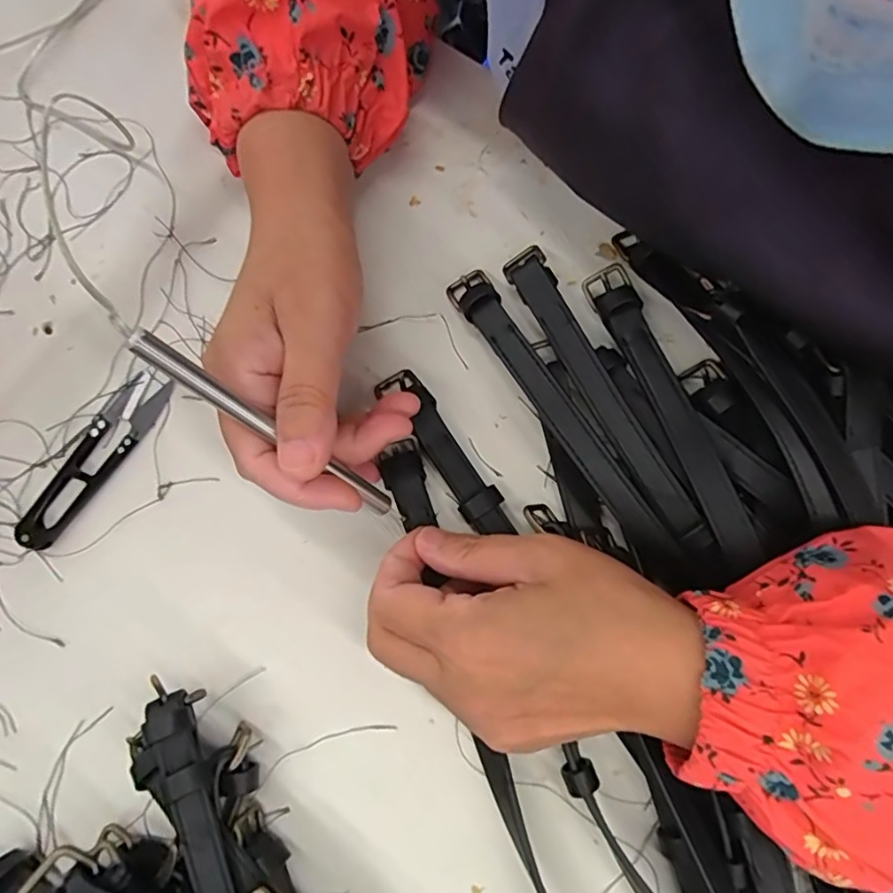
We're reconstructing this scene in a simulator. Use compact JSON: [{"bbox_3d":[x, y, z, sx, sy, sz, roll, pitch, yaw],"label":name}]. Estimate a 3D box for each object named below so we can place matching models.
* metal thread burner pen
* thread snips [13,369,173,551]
[{"bbox_3d":[-0.065,-0.005,0.230,0.123,0.007,0.009,39,79,-36],"label":"metal thread burner pen"},{"bbox_3d":[-0.175,0.005,0.289,0.023,0.006,0.098,34,82,8],"label":"thread snips"}]

